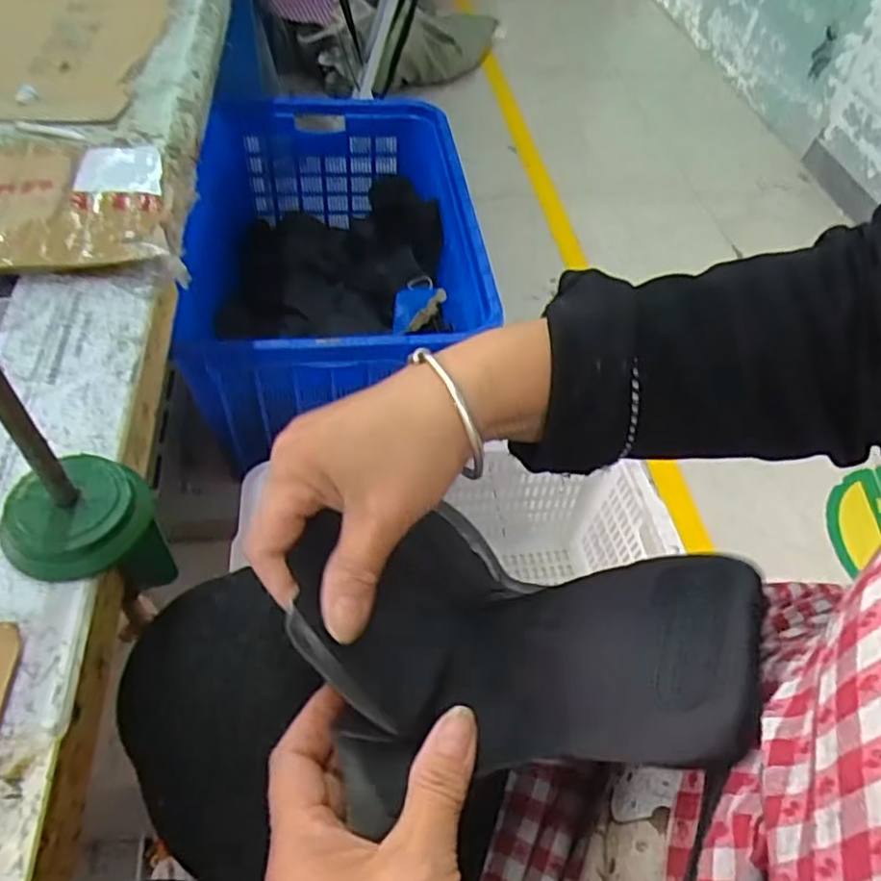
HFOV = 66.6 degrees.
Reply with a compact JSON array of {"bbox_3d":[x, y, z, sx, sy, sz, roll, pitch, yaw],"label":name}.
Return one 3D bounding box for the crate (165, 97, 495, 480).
[{"bbox_3d":[-0.211,-0.330,1.252,0.502,0.287,0.743,-4,51,-8],"label":"crate"}]

